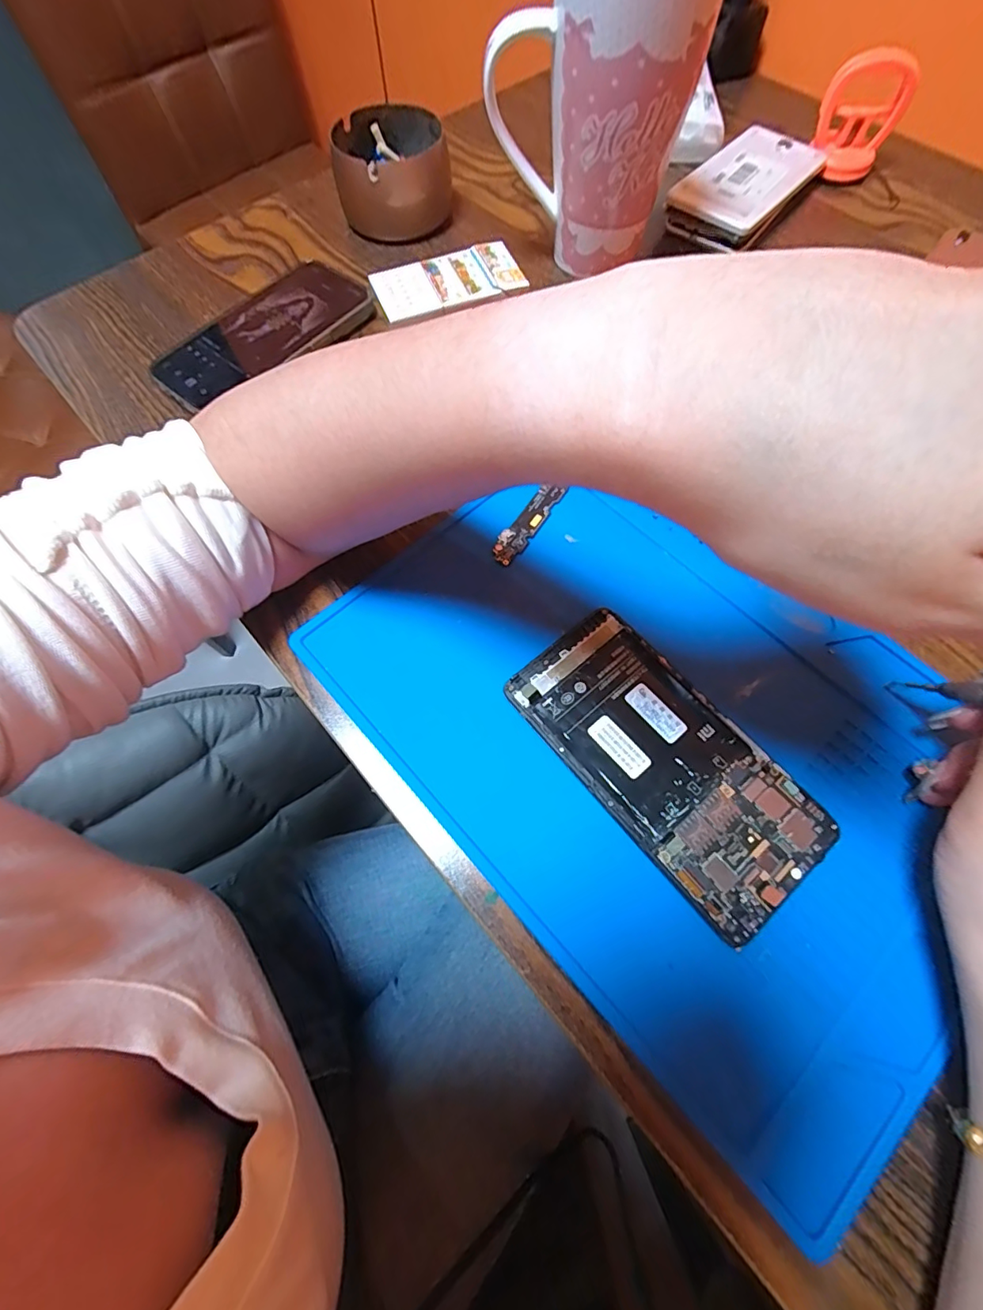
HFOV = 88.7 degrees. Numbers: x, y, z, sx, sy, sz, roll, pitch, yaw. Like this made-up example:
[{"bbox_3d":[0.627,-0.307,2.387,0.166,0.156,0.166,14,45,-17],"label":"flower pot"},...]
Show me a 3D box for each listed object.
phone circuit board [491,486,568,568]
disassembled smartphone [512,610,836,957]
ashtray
[{"bbox_3d":[0.021,-0.076,0.289,0.015,0.004,0.059,33,73,13],"label":"phone circuit board"},{"bbox_3d":[0.079,0.046,0.236,0.072,0.010,0.145,-38,73,-13],"label":"disassembled smartphone"},{"bbox_3d":[-0.075,-0.374,0.390,0.083,0.050,0.081,-7,68,-2],"label":"ashtray"}]

